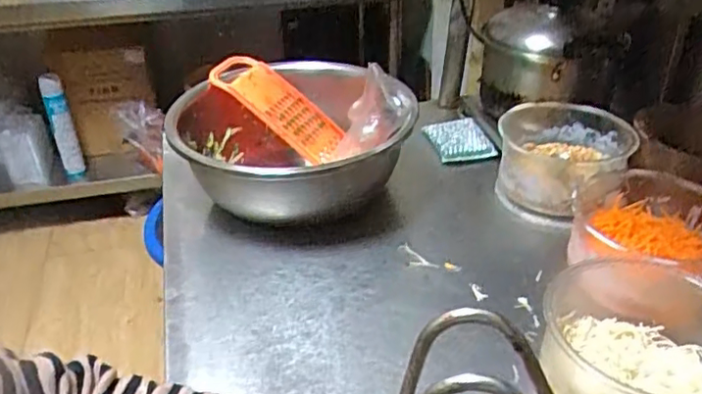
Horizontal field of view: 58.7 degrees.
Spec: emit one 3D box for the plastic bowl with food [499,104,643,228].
[{"bbox_3d":[0.288,-0.048,0.867,0.173,0.104,0.166,-1,33,1],"label":"plastic bowl with food"}]

